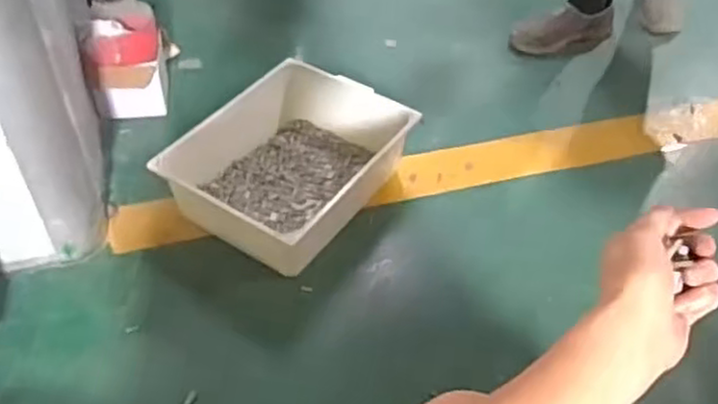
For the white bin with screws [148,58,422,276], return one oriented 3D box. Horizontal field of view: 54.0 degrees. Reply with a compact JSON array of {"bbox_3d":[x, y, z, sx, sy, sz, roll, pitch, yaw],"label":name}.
[{"bbox_3d":[-0.114,-0.068,1.169,0.284,0.124,0.352,26,51,22],"label":"white bin with screws"}]

